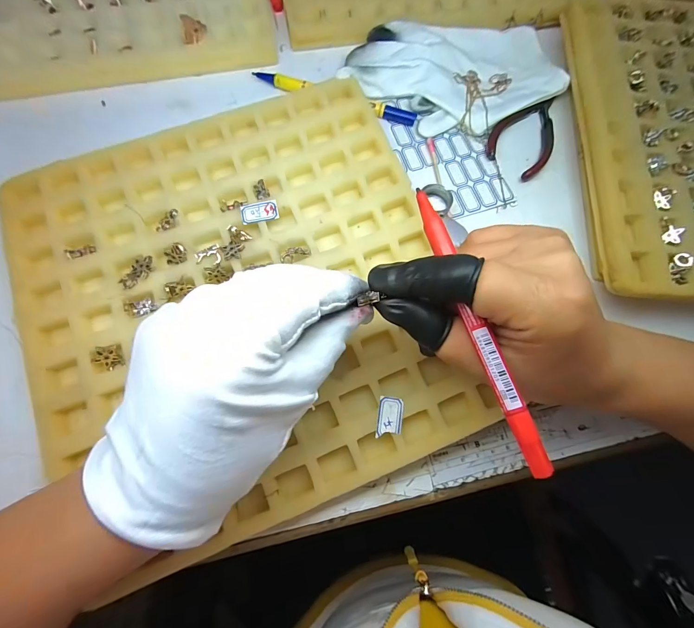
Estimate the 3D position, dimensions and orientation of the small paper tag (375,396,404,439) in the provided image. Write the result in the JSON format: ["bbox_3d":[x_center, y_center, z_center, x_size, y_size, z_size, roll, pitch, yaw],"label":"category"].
[{"bbox_3d":[0.025,0.059,0.197,0.014,0.004,0.022,8,74,2],"label":"small paper tag"}]

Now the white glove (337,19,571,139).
[{"bbox_3d":[0.086,-0.194,0.283,0.169,0.016,0.102,-5,72,-4],"label":"white glove"}]

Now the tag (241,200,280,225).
[{"bbox_3d":[-0.059,-0.068,0.232,0.024,0.004,0.014,-13,80,-4],"label":"tag"}]

